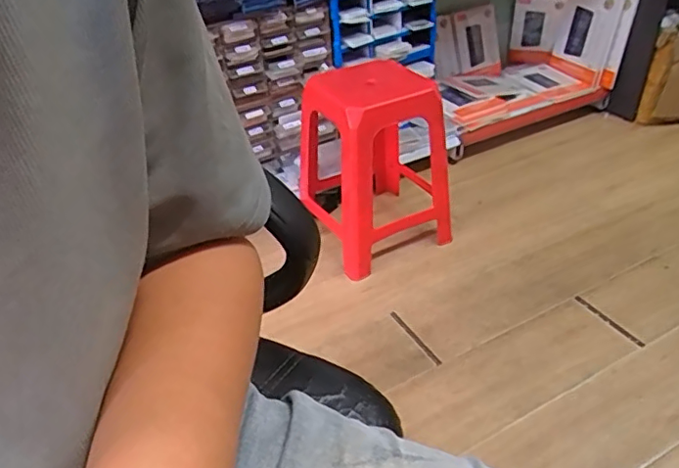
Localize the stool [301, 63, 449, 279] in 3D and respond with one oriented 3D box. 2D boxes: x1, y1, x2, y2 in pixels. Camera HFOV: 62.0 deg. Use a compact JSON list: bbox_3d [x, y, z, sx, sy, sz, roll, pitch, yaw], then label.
[{"bbox_3d":[0.102,-0.198,1.490,0.355,0.433,0.403,-15,38,-14],"label":"stool"}]

